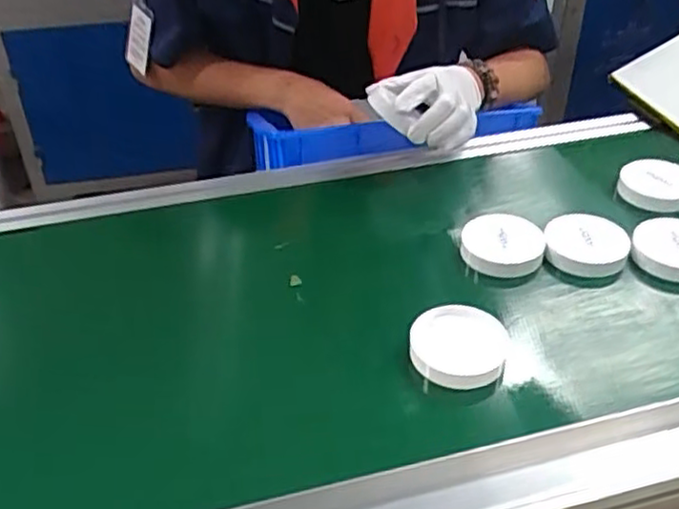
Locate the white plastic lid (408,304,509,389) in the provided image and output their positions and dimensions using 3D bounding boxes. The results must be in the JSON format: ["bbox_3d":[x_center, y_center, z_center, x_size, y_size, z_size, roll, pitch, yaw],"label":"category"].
[{"bbox_3d":[0.097,0.071,0.567,0.075,0.014,0.073,-6,46,6],"label":"white plastic lid"}]

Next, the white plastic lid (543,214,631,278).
[{"bbox_3d":[0.237,-0.010,0.669,0.076,0.021,0.071,11,39,16],"label":"white plastic lid"}]

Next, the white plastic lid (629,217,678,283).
[{"bbox_3d":[0.323,-0.005,0.668,0.078,0.021,0.075,24,44,29],"label":"white plastic lid"}]

